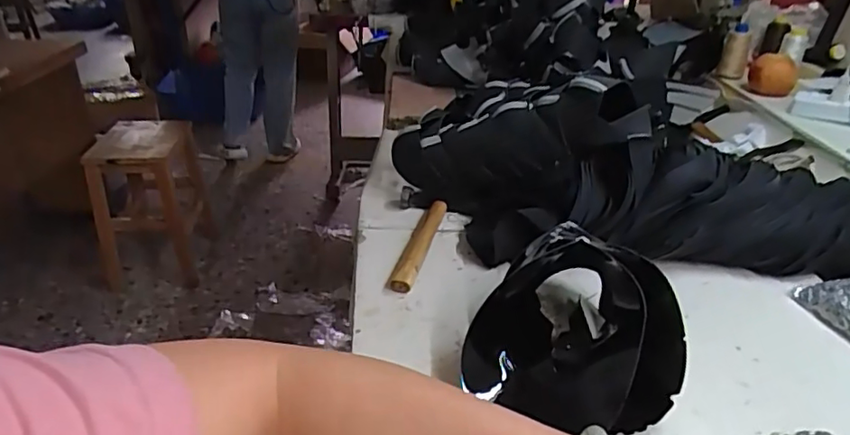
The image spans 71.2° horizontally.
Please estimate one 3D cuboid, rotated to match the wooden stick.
[{"bbox_3d":[-0.009,0.037,0.819,0.033,0.024,0.210,7,29,11],"label":"wooden stick"}]

